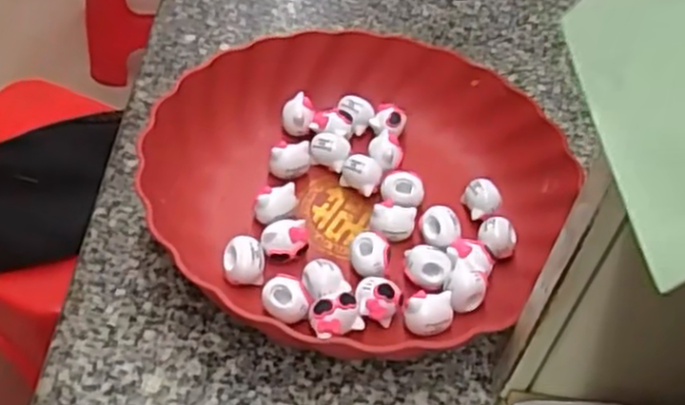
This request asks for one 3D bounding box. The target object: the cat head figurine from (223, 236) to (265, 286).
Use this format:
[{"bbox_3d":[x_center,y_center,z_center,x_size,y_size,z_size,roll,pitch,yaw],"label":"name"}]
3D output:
[{"bbox_3d":[-0.053,0.032,0.394,0.022,0.019,0.020,4,46,-4],"label":"cat head figurine"}]

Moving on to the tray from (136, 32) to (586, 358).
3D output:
[{"bbox_3d":[0.012,-0.017,0.435,0.235,0.040,0.224,30,50,20],"label":"tray"}]

